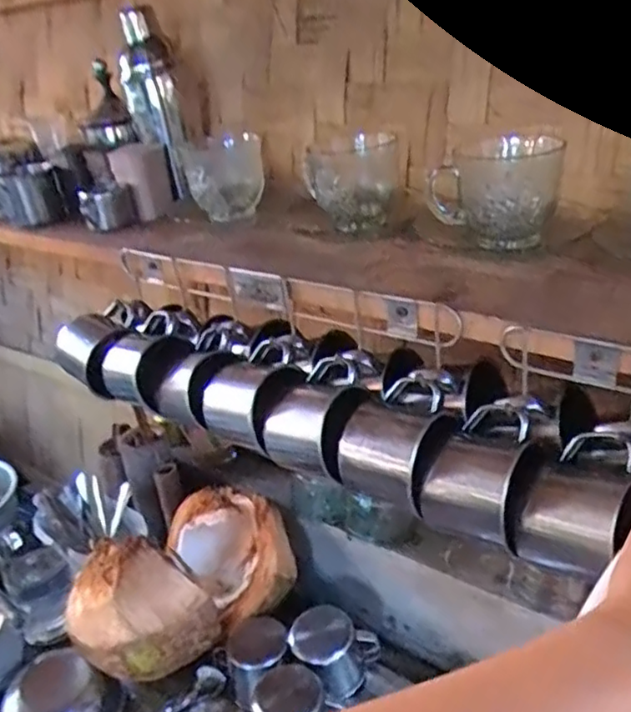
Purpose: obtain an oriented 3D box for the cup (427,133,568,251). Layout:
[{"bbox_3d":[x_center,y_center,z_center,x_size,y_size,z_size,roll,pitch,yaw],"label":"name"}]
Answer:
[{"bbox_3d":[0.138,-0.122,0.498,0.087,0.074,0.058,-11,25,-10],"label":"cup"}]

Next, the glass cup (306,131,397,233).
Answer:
[{"bbox_3d":[0.030,-0.156,0.589,0.068,0.072,0.076,5,27,22],"label":"glass cup"}]

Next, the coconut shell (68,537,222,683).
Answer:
[{"bbox_3d":[-0.175,0.260,0.642,0.130,0.128,0.082,8,29,28],"label":"coconut shell"}]

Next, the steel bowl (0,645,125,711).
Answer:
[{"bbox_3d":[-0.260,0.349,0.647,0.103,0.040,0.098,-5,25,2],"label":"steel bowl"}]

